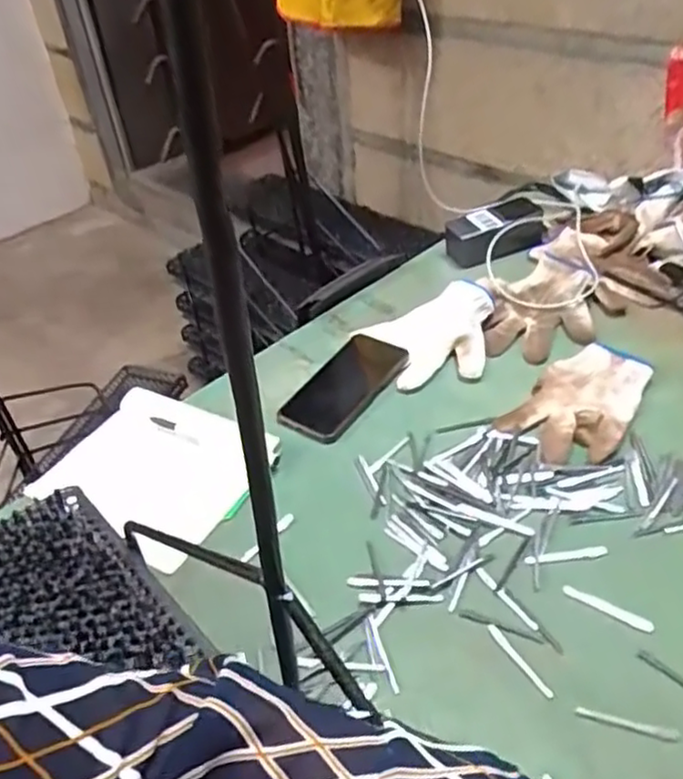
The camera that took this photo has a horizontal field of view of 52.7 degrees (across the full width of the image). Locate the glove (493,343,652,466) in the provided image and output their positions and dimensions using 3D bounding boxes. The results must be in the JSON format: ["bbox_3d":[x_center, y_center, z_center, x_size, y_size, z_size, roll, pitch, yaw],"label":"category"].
[{"bbox_3d":[0.243,0.013,0.706,0.107,0.021,0.167,28,52,31],"label":"glove"}]

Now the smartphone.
[{"bbox_3d":[0.005,-0.004,0.769,0.078,0.012,0.161,23,49,28],"label":"smartphone"}]

